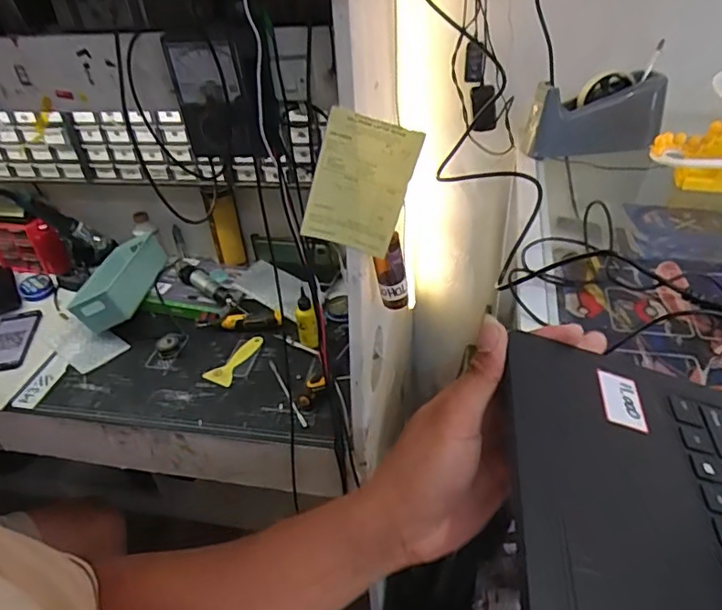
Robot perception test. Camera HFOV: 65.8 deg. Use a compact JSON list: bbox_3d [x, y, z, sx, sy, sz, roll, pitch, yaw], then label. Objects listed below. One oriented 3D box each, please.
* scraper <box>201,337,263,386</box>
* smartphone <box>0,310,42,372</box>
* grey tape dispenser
[{"bbox_3d":[-0.224,0.094,0.990,0.046,0.011,0.123,12,41,22],"label":"scraper"},{"bbox_3d":[-0.639,0.067,1.008,0.088,0.014,0.154,-11,38,-7],"label":"smartphone"},{"bbox_3d":[0.375,-0.296,0.894,0.211,0.124,0.067,-12,38,-8],"label":"grey tape dispenser"}]

